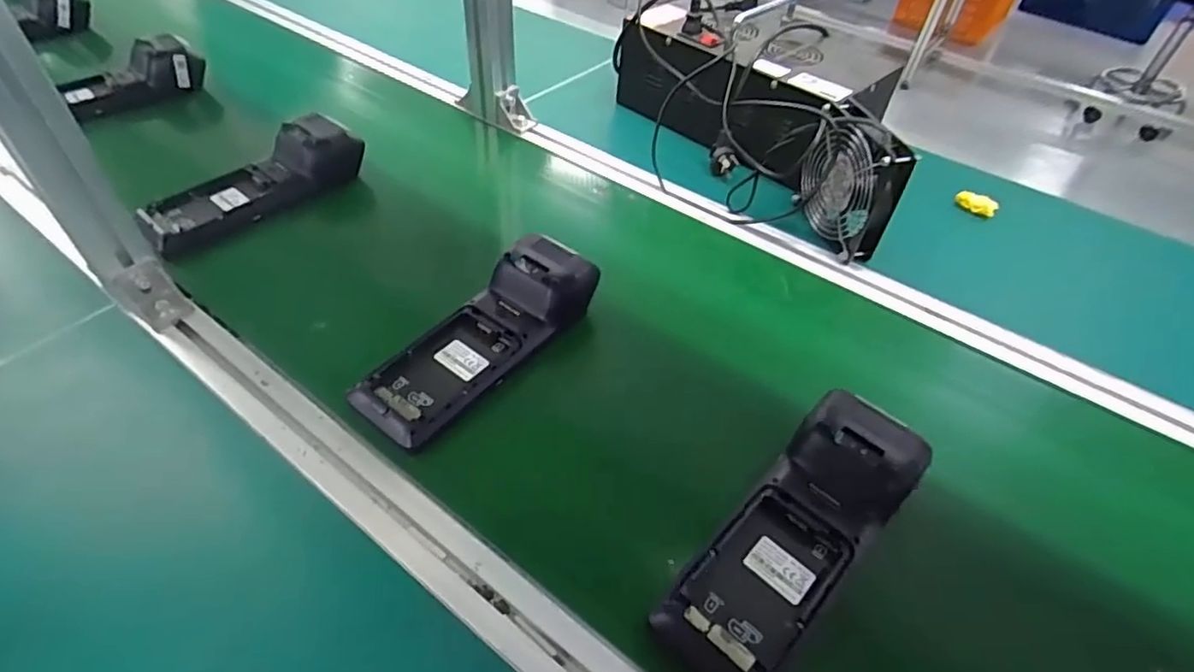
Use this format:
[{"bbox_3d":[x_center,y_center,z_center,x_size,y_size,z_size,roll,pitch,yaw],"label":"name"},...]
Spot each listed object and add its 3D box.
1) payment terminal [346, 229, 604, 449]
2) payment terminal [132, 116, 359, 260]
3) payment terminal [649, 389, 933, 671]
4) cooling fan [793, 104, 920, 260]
[{"bbox_3d":[-0.095,-0.006,0.501,0.084,0.052,0.218,31,51,24],"label":"payment terminal"},{"bbox_3d":[-0.360,-0.166,0.632,0.071,0.061,0.215,36,53,27],"label":"payment terminal"},{"bbox_3d":[0.130,0.123,0.392,0.080,0.054,0.214,36,54,27],"label":"payment terminal"},{"bbox_3d":[0.250,-0.154,0.612,0.035,0.134,0.117,-10,48,-14],"label":"cooling fan"}]

